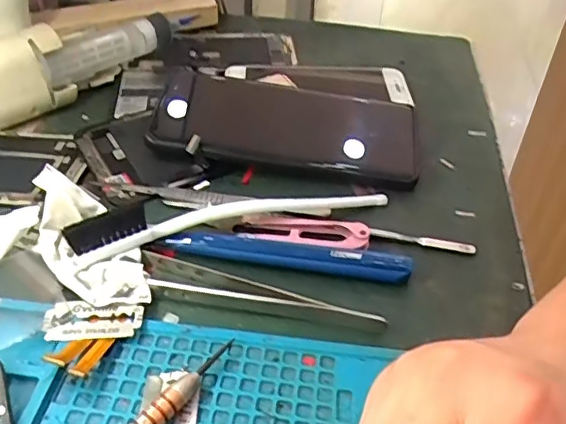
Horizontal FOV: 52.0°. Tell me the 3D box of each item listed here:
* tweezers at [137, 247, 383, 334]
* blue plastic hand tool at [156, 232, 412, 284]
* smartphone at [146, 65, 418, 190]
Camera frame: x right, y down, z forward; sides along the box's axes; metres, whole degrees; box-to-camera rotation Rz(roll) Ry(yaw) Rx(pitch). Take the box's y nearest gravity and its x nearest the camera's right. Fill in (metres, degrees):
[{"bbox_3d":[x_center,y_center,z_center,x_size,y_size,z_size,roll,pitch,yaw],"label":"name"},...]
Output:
[{"bbox_3d":[-0.012,0.039,0.269,0.117,0.008,0.018,16,42,12],"label":"tweezers"},{"bbox_3d":[0.001,0.020,0.292,0.123,0.009,0.013,8,41,4],"label":"blue plastic hand tool"},{"bbox_3d":[0.001,-0.055,0.366,0.163,0.013,0.072,9,53,2],"label":"smartphone"}]

